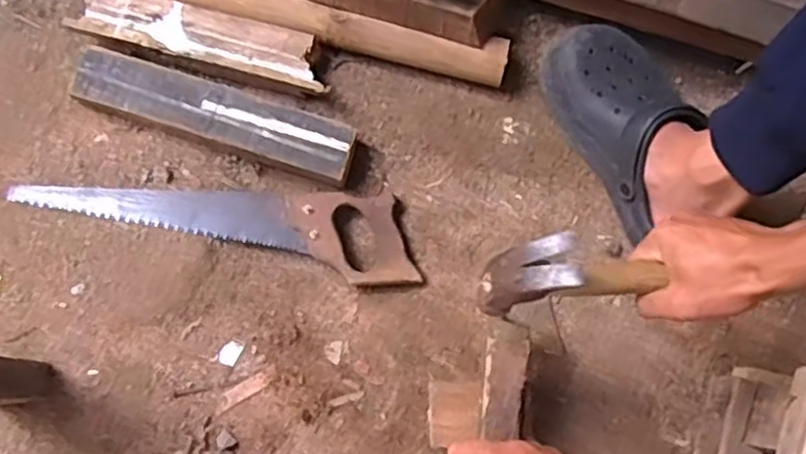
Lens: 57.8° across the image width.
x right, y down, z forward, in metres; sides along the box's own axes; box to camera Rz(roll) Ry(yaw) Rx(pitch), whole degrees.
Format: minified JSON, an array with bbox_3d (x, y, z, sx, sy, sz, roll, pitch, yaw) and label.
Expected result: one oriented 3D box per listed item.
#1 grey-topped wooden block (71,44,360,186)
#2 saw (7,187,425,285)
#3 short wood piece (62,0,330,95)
[{"bbox_3d":[-0.195,-0.116,0.770,0.295,0.043,0.060,17,77,2],"label":"grey-topped wooden block"},{"bbox_3d":[-0.193,-0.004,0.762,0.418,0.018,0.087,6,77,0],"label":"saw"},{"bbox_3d":[-0.211,-0.200,0.789,0.268,0.041,0.060,16,77,2],"label":"short wood piece"}]

